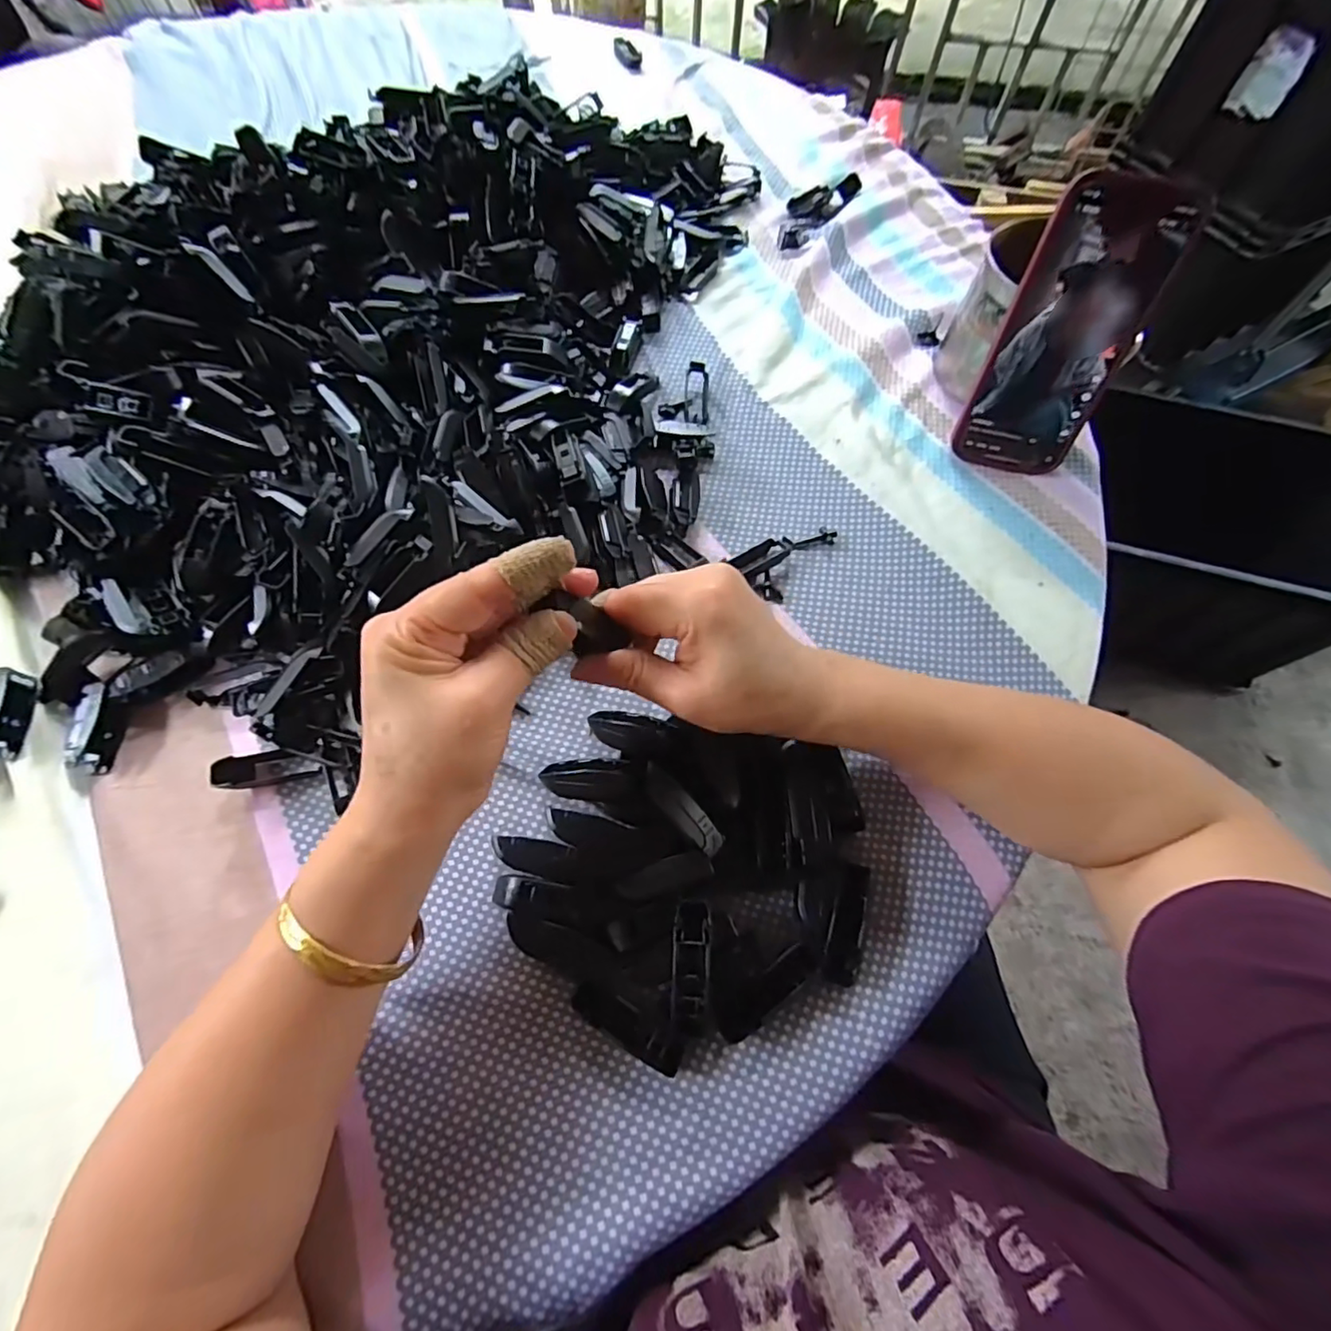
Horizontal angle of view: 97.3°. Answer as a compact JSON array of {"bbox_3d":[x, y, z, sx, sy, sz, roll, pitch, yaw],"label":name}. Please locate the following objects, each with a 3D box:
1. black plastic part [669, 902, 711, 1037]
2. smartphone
[{"bbox_3d":[0.011,0.135,0.263,0.017,0.010,0.054,2,67,0],"label":"black plastic part"},{"bbox_3d":[0.250,-0.202,0.366,0.079,0.160,0.013,13,42,4],"label":"smartphone"}]

